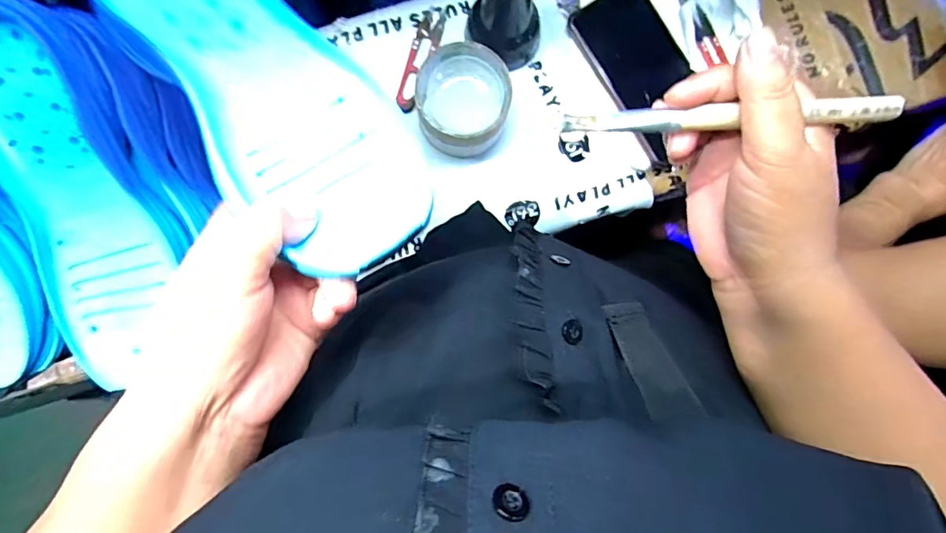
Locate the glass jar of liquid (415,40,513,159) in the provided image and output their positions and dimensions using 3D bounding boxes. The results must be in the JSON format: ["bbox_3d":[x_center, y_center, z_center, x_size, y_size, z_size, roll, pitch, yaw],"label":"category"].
[{"bbox_3d":[-0.009,-0.145,0.430,0.078,0.052,0.085,0,87,-5],"label":"glass jar of liquid"}]

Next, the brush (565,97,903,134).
[{"bbox_3d":[0.119,-0.072,0.231,0.146,0.005,0.012,0,86,12],"label":"brush"}]

